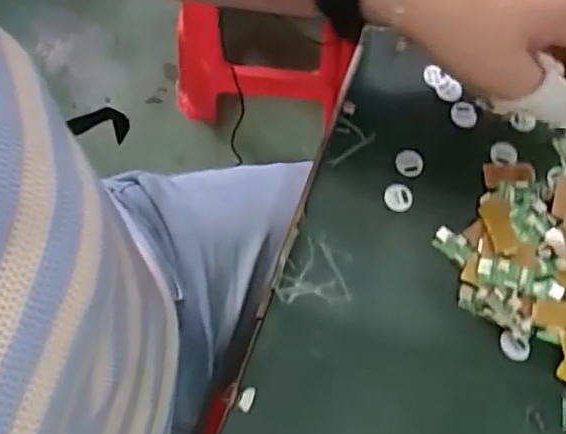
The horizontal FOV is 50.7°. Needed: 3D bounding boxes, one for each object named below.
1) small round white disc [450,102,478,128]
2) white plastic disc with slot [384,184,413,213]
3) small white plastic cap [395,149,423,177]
[{"bbox_3d":[0.118,-0.066,0.389,0.017,0.006,0.016,0,69,-1],"label":"small round white disc"},{"bbox_3d":[0.071,-0.012,0.365,0.017,0.004,0.018,0,69,-1],"label":"white plastic disc with slot"},{"bbox_3d":[0.079,-0.034,0.372,0.017,0.004,0.016,0,69,-1],"label":"small white plastic cap"}]

